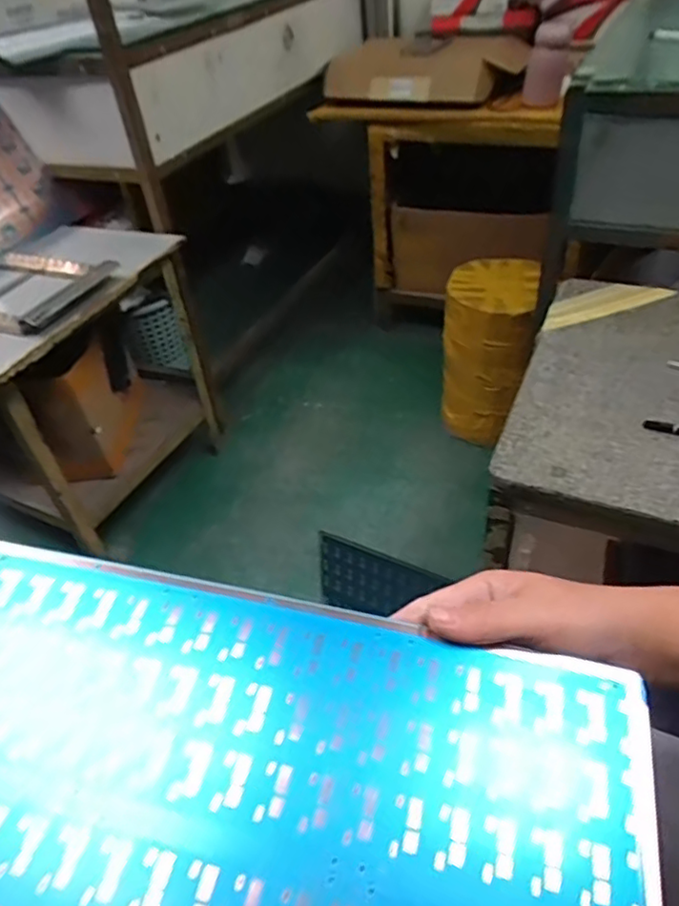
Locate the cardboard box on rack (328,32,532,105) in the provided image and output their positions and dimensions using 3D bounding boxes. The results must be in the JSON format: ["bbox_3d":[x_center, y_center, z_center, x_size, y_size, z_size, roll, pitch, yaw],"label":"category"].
[{"bbox_3d":[0.167,-0.811,1.300,0.429,0.121,0.126,5,44,14],"label":"cardboard box on rack"}]

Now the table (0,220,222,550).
[{"bbox_3d":[-0.474,-0.132,1.133,0.304,0.430,0.440,8,45,16],"label":"table"}]

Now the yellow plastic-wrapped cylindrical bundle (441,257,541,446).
[{"bbox_3d":[0.314,-0.204,1.337,0.176,0.353,0.208,5,44,14],"label":"yellow plastic-wrapped cylindrical bundle"}]

